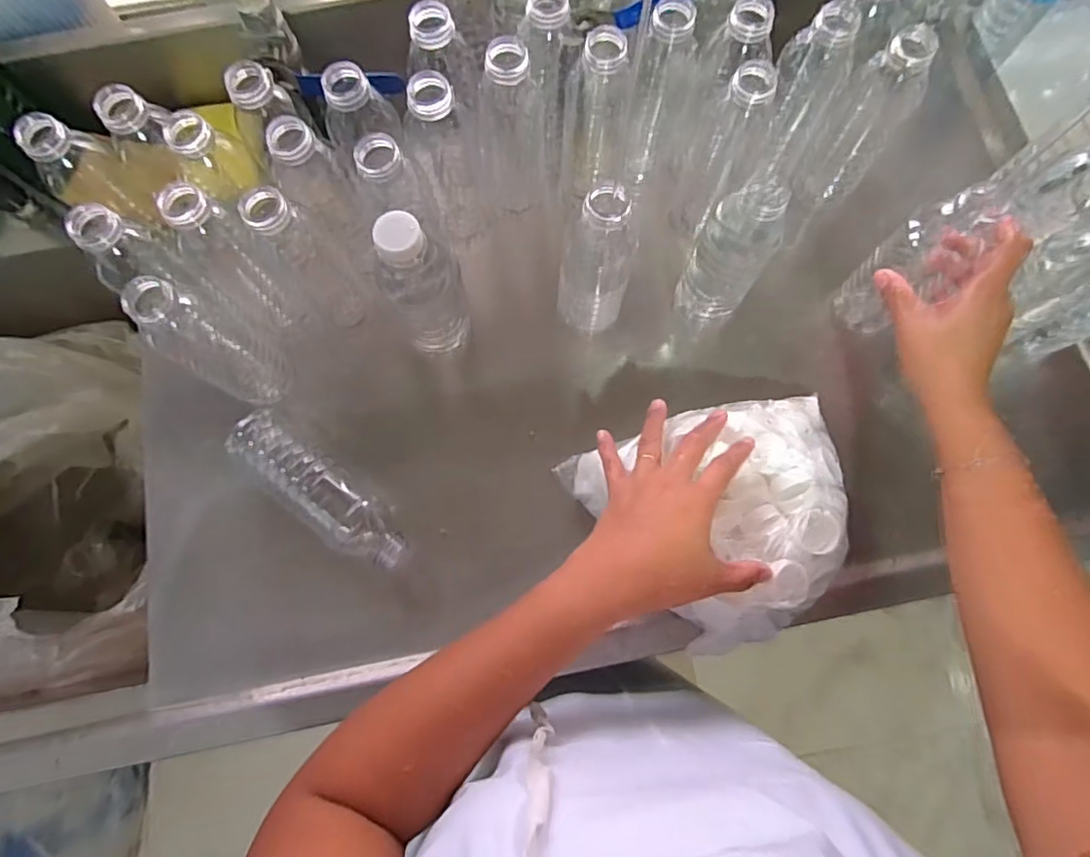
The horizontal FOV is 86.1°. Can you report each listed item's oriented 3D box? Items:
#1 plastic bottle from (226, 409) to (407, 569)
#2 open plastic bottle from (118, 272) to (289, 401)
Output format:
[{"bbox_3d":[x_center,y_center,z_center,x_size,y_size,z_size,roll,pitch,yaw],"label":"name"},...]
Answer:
[{"bbox_3d":[-0.192,0.057,0.511,0.171,0.058,0.054,40,80,10],"label":"plastic bottle"},{"bbox_3d":[-0.271,-0.070,0.469,0.055,0.172,0.052,33,78,9],"label":"open plastic bottle"}]

